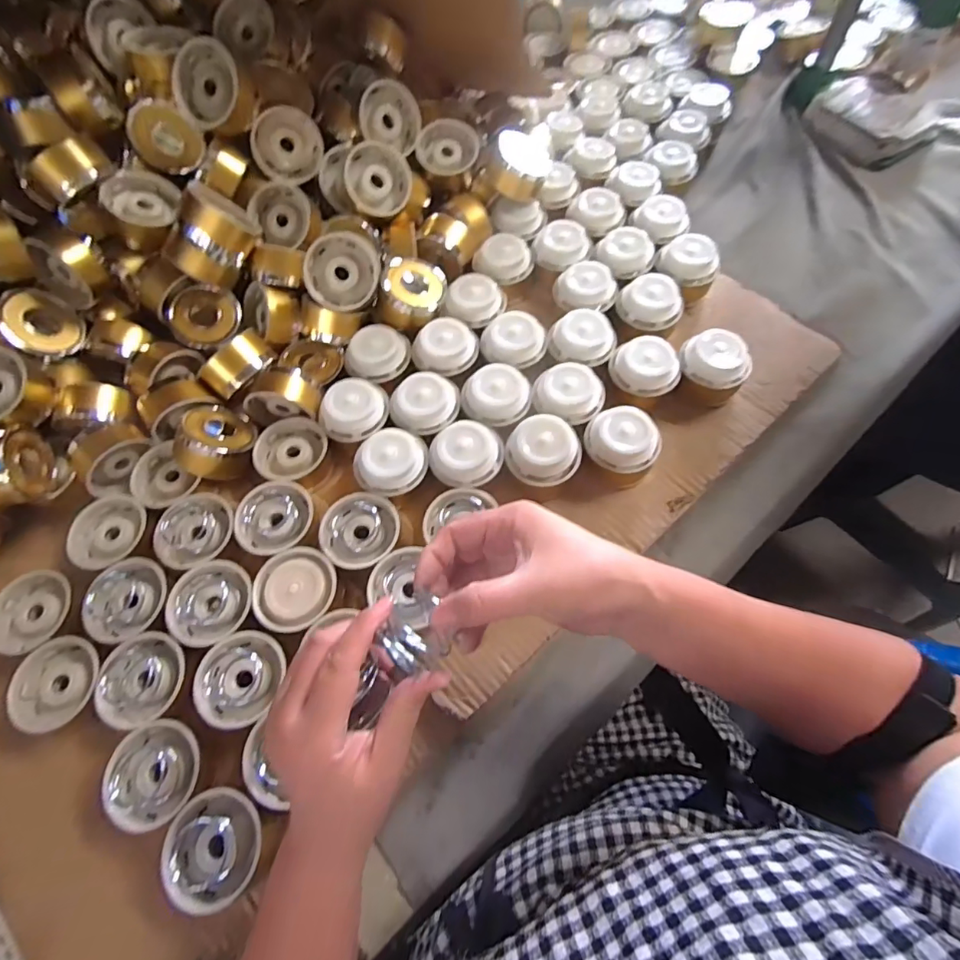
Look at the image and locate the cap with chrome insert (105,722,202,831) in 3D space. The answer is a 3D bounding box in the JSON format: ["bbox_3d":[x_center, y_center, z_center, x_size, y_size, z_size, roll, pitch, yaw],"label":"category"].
[{"bbox_3d":[-0.233,0.210,0.369,0.060,0.029,0.066,-20,65,-6],"label":"cap with chrome insert"}]

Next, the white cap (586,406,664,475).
[{"bbox_3d":[0.127,-0.036,0.454,0.064,0.023,0.051,29,69,16],"label":"white cap"}]

